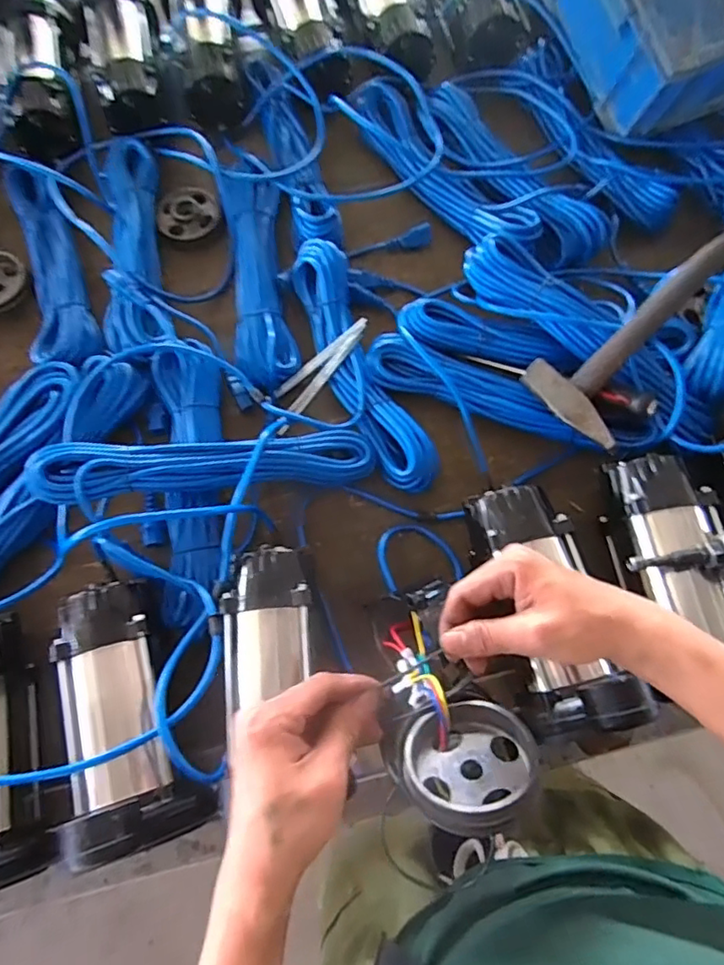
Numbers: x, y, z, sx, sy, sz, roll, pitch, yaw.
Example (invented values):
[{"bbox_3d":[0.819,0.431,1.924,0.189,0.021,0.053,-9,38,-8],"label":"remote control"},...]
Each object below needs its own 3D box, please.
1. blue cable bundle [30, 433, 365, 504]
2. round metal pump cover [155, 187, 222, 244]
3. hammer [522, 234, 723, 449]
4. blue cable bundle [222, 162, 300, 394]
[{"bbox_3d":[-0.160,-0.021,0.596,0.349,0.054,0.075,-4,70,-13],"label":"blue cable bundle"},{"bbox_3d":[-0.242,-0.374,0.775,0.083,0.016,0.085,-20,71,-5],"label":"round metal pump cover"},{"bbox_3d":[0.291,-0.156,0.579,0.235,0.027,0.115,-46,74,10],"label":"hammer"},{"bbox_3d":[-0.134,-0.270,0.725,0.075,0.036,0.338,-8,71,-1],"label":"blue cable bundle"}]

